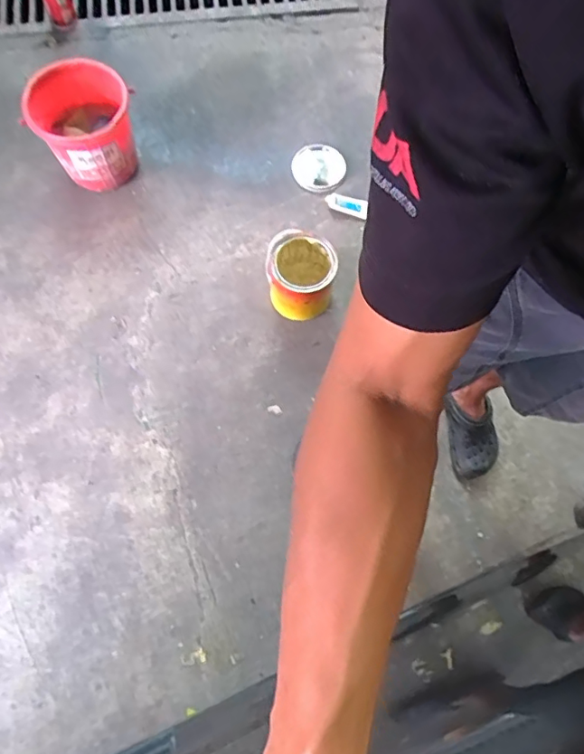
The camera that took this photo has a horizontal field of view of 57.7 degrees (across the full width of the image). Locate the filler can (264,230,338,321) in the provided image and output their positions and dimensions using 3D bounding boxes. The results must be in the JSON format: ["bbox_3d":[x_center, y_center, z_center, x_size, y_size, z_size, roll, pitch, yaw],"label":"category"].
[{"bbox_3d":[0.019,-0.252,1.291,0.156,0.166,0.187,-5,69,-3],"label":"filler can"}]

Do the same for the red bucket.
[{"bbox_3d":[-0.508,-0.629,1.352,0.243,0.232,0.289,-38,74,-14],"label":"red bucket"}]

